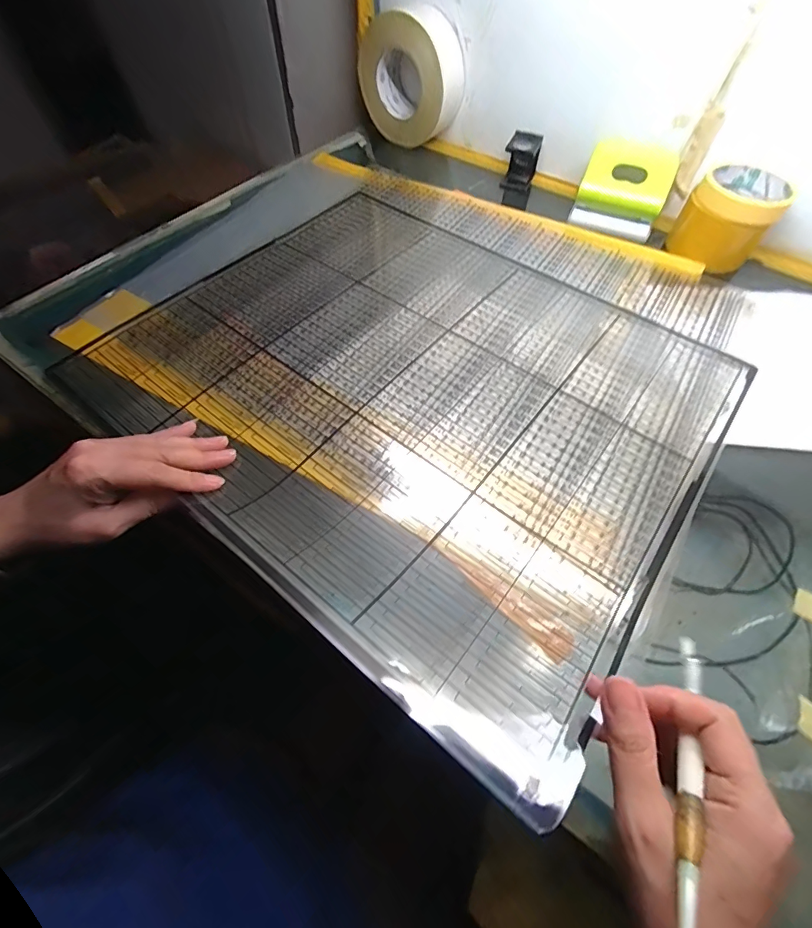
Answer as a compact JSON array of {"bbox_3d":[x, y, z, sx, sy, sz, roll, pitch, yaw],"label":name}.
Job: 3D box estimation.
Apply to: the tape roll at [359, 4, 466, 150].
[{"bbox_3d":[0.007,-0.542,0.601,0.143,0.137,0.060,32,62,18],"label":"tape roll"}]

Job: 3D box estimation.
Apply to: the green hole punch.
[{"bbox_3d":[0.261,-0.330,0.509,0.097,0.092,0.027,20,26,9],"label":"green hole punch"}]

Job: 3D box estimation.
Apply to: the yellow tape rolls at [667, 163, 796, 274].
[{"bbox_3d":[0.372,-0.282,0.483,0.082,0.071,0.088,-34,64,-20],"label":"yellow tape rolls"}]

